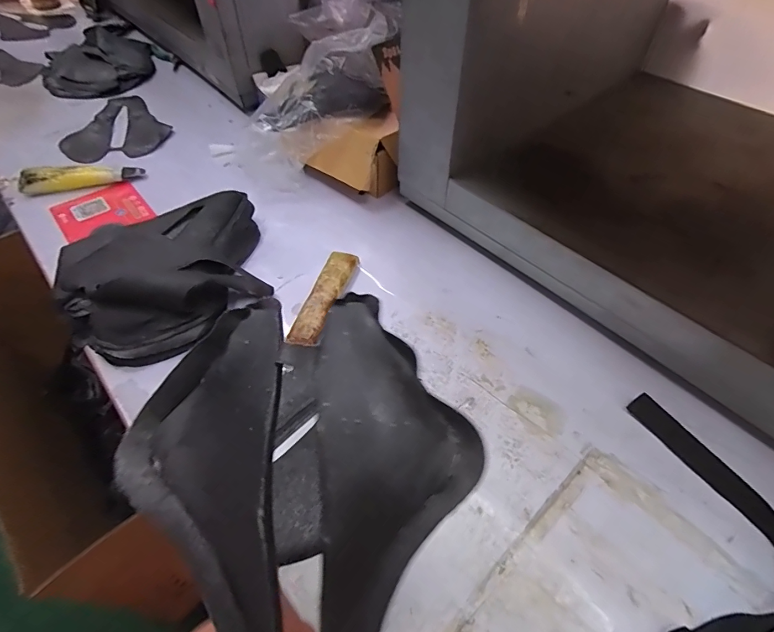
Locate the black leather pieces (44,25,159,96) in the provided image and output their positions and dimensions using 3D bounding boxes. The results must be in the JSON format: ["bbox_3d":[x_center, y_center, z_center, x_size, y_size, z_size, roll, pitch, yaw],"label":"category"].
[{"bbox_3d":[-0.592,-0.522,0.875,0.211,0.049,0.248,-27,56,-21],"label":"black leather pieces"}]

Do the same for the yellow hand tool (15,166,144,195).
[{"bbox_3d":[-0.474,-0.217,0.661,0.166,0.031,0.023,-14,52,-12],"label":"yellow hand tool"}]

